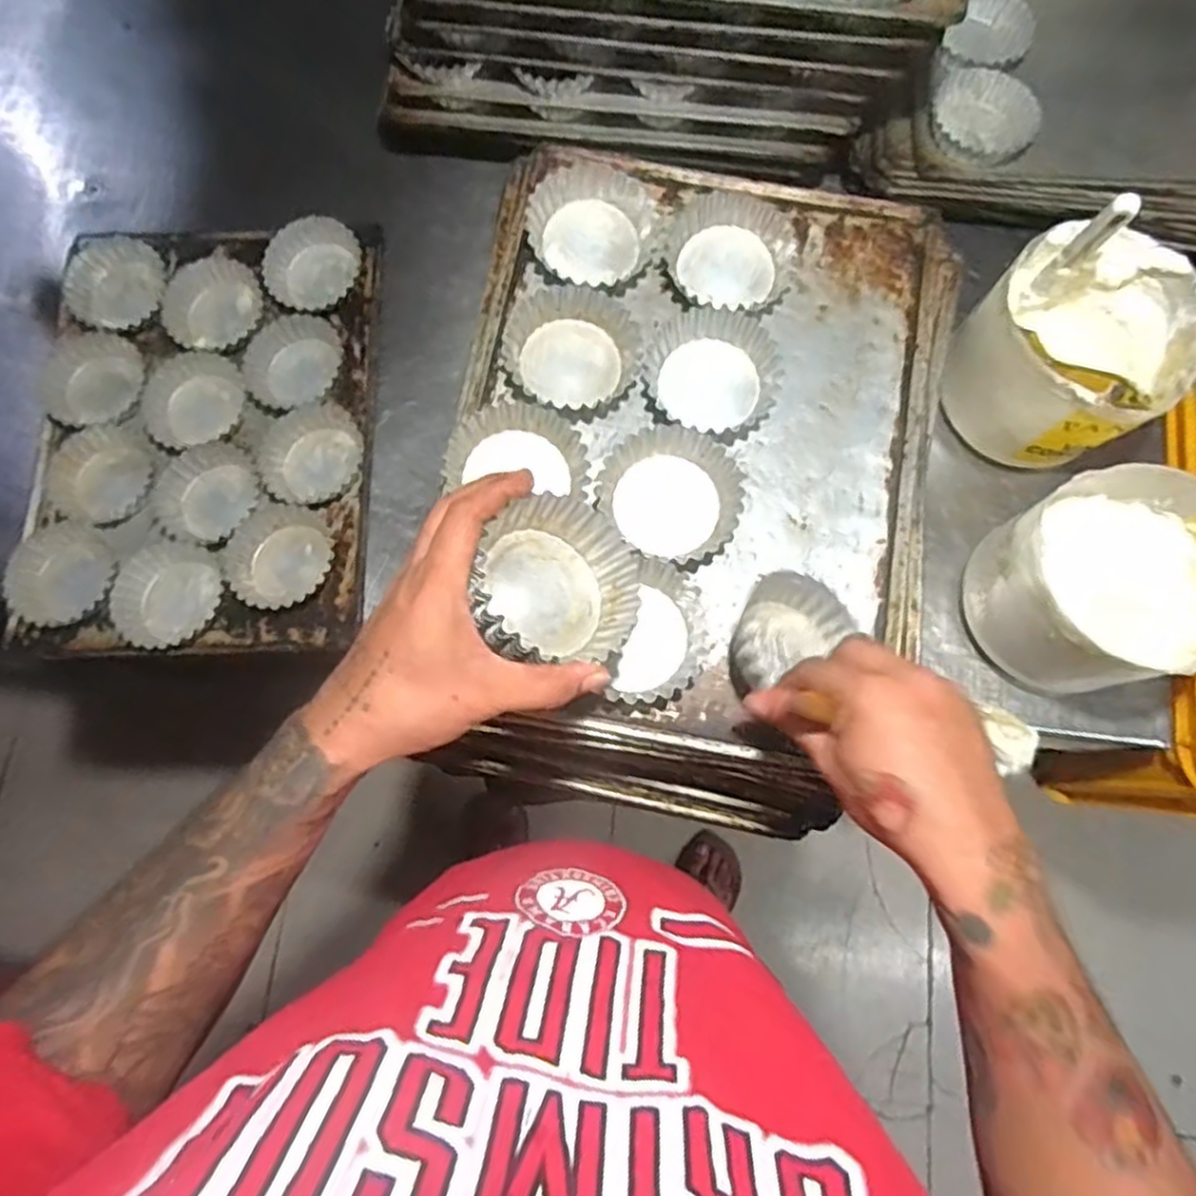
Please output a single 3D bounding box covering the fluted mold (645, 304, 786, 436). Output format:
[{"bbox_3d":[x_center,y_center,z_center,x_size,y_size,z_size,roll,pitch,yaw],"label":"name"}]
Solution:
[{"bbox_3d":[0.087,-0.172,0.565,0.086,0.027,0.098,-42,79,-8],"label":"fluted mold"}]

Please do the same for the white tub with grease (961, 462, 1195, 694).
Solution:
[{"bbox_3d":[0.419,-0.006,0.636,0.165,0.138,0.155,0,77,1],"label":"white tub with grease"}]

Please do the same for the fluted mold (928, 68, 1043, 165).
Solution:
[{"bbox_3d":[0.370,-0.460,0.724,0.099,0.025,0.088,18,78,6],"label":"fluted mold"}]

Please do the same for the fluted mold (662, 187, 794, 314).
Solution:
[{"bbox_3d":[0.100,-0.260,0.583,0.095,0.030,0.095,0,77,1],"label":"fluted mold"}]

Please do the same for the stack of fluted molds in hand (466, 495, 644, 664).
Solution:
[{"bbox_3d":[-0.031,-0.001,0.433,0.094,0.052,0.104,49,50,-8],"label":"stack of fluted molds in hand"}]

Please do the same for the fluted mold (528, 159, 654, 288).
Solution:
[{"bbox_3d":[-0.005,-0.291,0.589,0.091,0.033,0.093,0,77,1],"label":"fluted mold"}]

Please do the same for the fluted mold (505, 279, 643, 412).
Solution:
[{"bbox_3d":[-0.023,-0.186,0.568,0.103,0.029,0.094,0,77,1],"label":"fluted mold"}]

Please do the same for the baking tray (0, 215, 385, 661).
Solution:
[{"bbox_3d":[-0.385,-0.162,0.732,0.327,0.028,0.437,-2,77,1],"label":"baking tray"}]

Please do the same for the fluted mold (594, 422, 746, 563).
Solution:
[{"bbox_3d":[0.051,-0.072,0.536,0.100,0.030,0.097,0,77,1],"label":"fluted mold"}]

